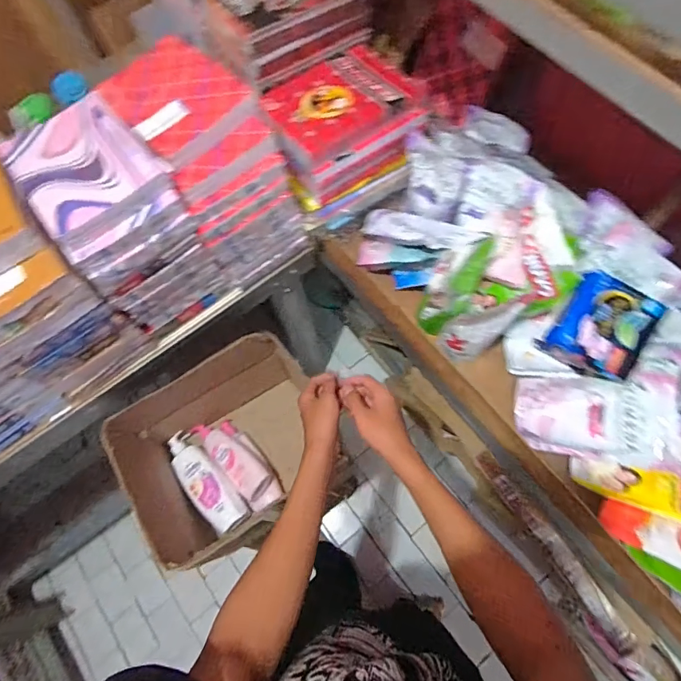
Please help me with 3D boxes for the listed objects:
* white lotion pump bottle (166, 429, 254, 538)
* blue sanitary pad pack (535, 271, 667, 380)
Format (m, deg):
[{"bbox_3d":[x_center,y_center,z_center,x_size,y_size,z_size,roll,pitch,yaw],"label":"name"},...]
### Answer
[{"bbox_3d":[-0.298,0.304,0.966,0.076,0.051,0.248,-40,72,-13],"label":"white lotion pump bottle"},{"bbox_3d":[0.377,-0.017,0.635,0.127,0.049,0.129,33,93,13],"label":"blue sanitary pad pack"}]

